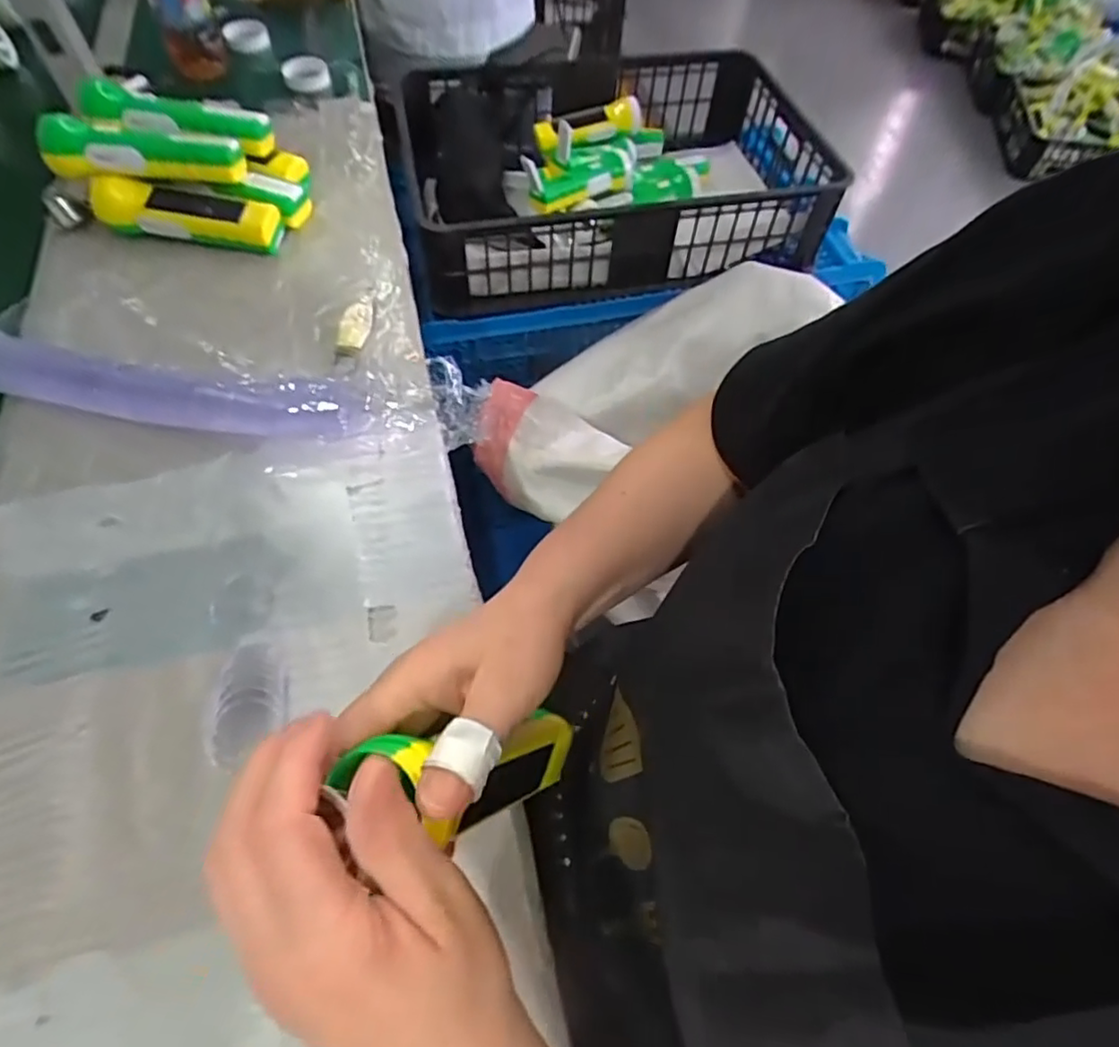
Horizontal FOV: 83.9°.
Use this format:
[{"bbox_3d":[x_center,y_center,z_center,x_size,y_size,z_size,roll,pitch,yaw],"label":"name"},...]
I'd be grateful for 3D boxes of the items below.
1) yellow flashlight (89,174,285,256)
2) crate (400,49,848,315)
[{"bbox_3d":[-0.353,-0.294,0.589,0.173,0.050,0.049,6,60,2],"label":"yellow flashlight"},{"bbox_3d":[0.082,-0.549,0.946,0.587,0.152,0.460,-10,60,-7],"label":"crate"}]

